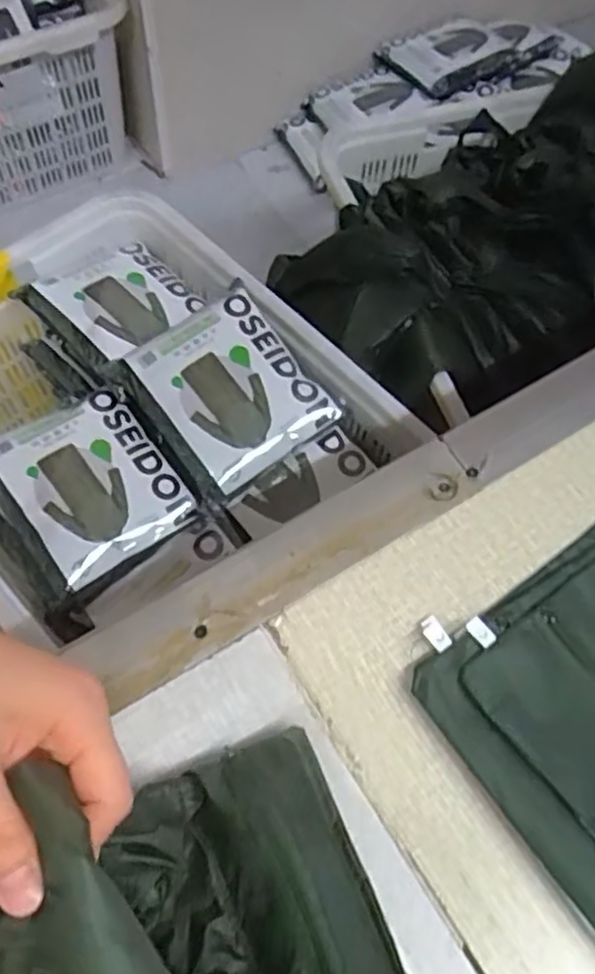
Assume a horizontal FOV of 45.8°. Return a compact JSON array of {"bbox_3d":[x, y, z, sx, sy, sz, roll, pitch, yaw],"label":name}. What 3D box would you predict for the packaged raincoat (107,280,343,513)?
[{"bbox_3d":[-0.103,-0.146,1.022,0.240,0.054,0.247,-35,70,-18],"label":"packaged raincoat"}]

